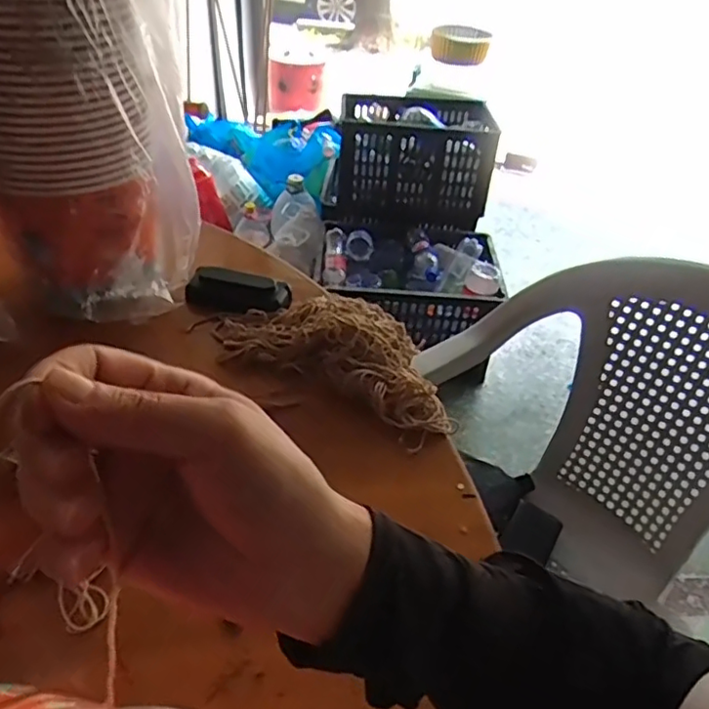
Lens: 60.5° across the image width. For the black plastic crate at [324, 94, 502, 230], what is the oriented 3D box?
[{"bbox_3d":[0.159,-0.529,1.756,0.446,0.332,0.256,9,41,4],"label":"black plastic crate"}]

